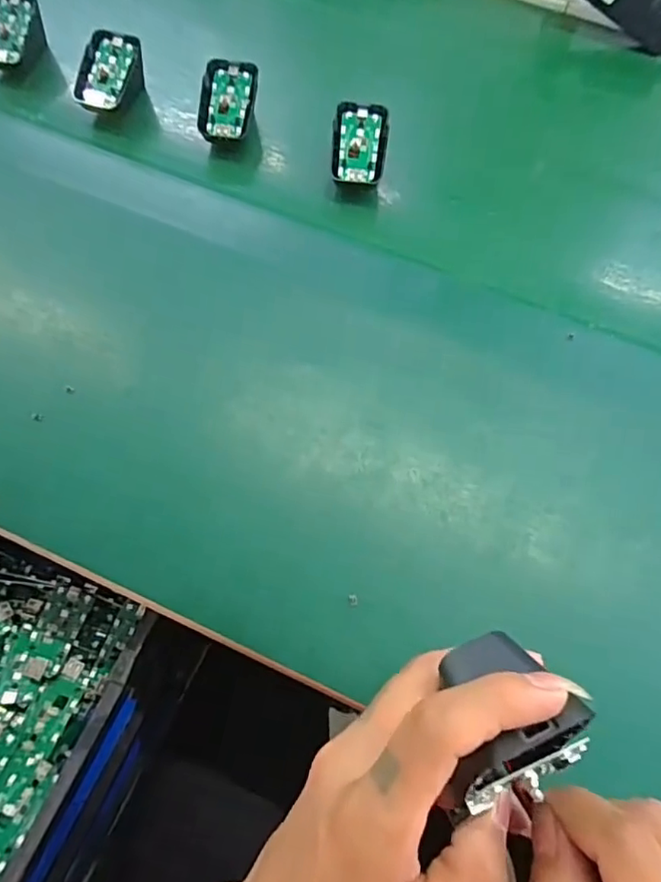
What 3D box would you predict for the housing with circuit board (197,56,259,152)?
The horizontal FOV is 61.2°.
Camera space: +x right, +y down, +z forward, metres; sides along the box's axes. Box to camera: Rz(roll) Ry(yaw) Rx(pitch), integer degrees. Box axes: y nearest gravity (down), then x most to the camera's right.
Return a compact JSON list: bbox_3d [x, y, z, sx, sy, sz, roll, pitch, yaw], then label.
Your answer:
[{"bbox_3d":[-0.086,-0.285,0.473,0.043,0.019,0.071,11,84,-1],"label":"housing with circuit board"}]

